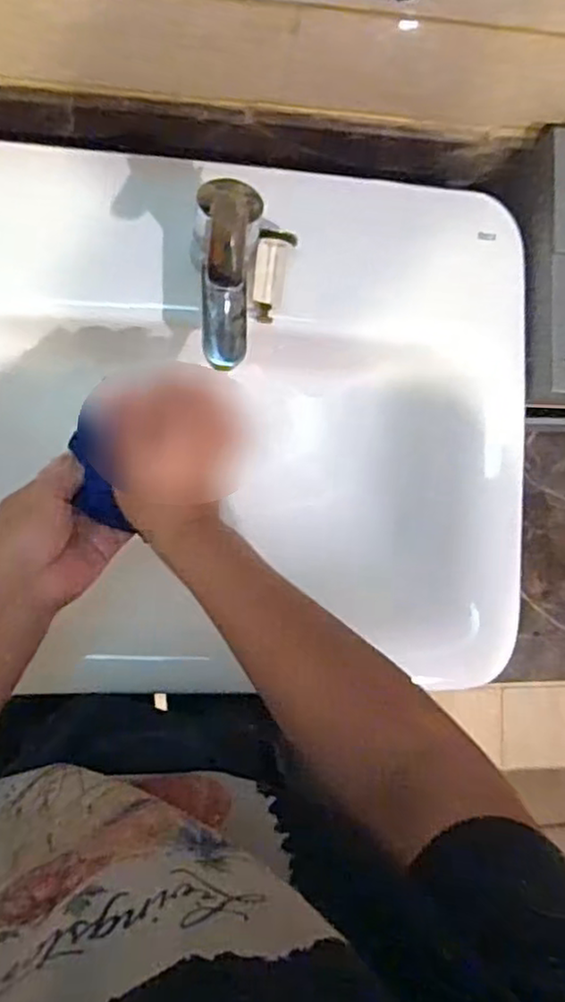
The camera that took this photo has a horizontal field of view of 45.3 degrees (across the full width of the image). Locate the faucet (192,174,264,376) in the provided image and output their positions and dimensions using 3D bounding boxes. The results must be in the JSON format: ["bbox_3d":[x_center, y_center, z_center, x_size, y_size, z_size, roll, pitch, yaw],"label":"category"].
[{"bbox_3d":[-0.045,-0.159,0.496,0.051,0.100,0.117,7,88,-7],"label":"faucet"}]

